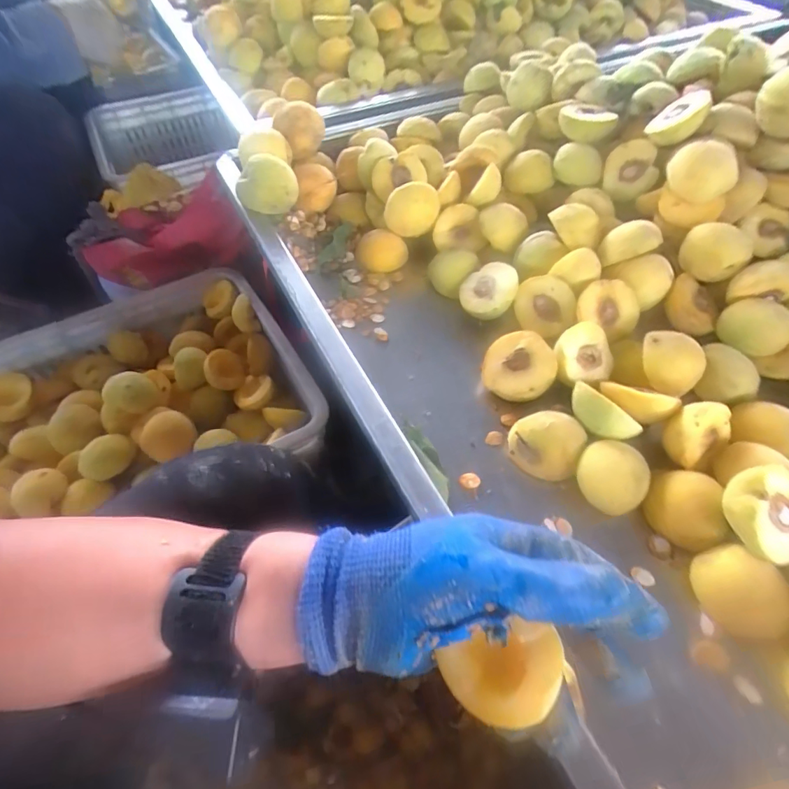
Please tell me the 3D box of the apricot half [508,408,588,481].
[{"bbox_3d":[0.124,0.039,0.390,0.054,0.031,0.050,21,56,16],"label":"apricot half"}]

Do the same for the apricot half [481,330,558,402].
[{"bbox_3d":[0.113,-0.025,0.431,0.062,0.020,0.061,11,79,28],"label":"apricot half"}]

